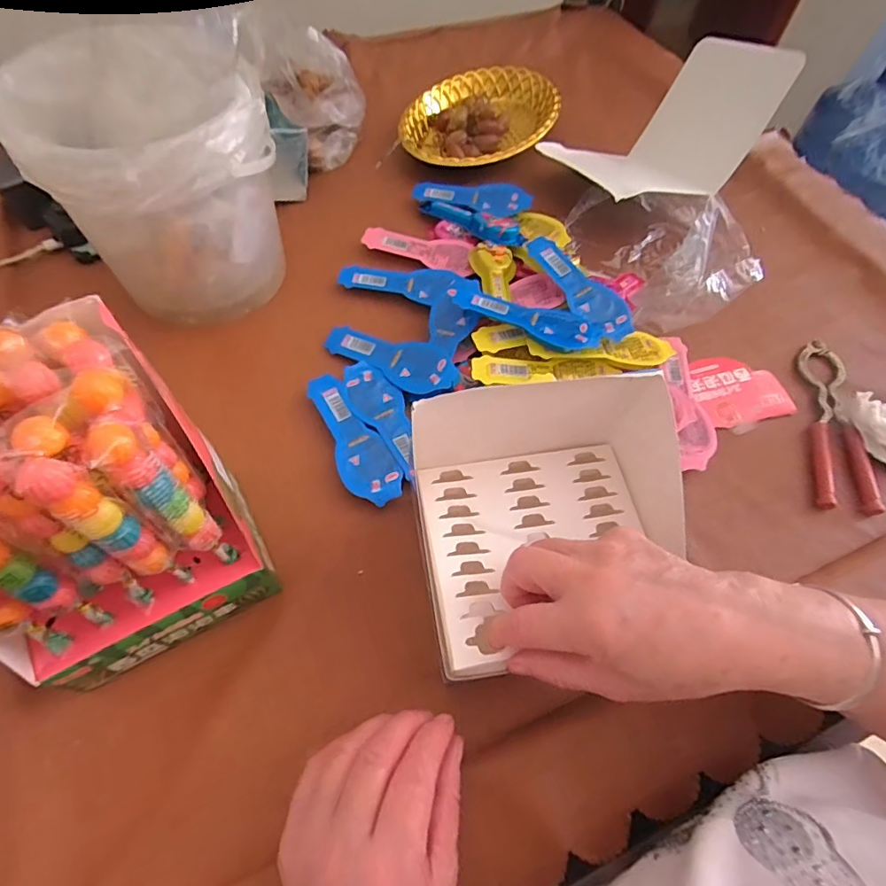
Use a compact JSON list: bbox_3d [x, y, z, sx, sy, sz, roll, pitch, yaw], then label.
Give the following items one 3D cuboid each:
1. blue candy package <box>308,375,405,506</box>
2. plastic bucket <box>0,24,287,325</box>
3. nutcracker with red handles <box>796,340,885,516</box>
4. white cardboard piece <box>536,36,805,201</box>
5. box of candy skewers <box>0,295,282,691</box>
[{"bbox_3d":[-0.072,-0.004,0.406,0.041,0.013,0.126,-25,64,-16],"label":"blue candy package"},{"bbox_3d":[-0.222,-0.209,0.426,0.158,0.165,0.168,1,60,-2],"label":"plastic bucket"},{"bbox_3d":[0.328,-0.020,0.434,0.047,0.012,0.165,9,60,2],"label":"nutcracker with red handles"},{"bbox_3d":[0.227,-0.326,0.529,0.177,0.131,0.153,-25,65,-16],"label":"white cardboard piece"},{"bbox_3d":[-0.186,0.041,0.270,0.129,0.183,0.109,-27,65,-17],"label":"box of candy skewers"}]

